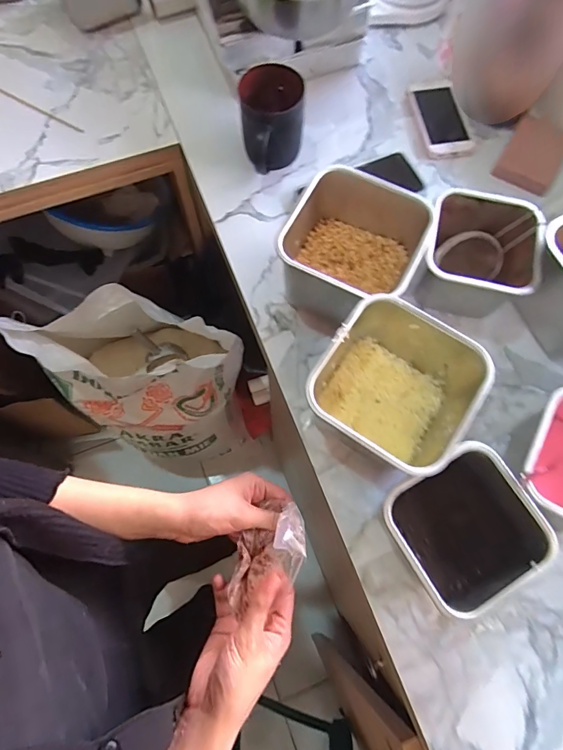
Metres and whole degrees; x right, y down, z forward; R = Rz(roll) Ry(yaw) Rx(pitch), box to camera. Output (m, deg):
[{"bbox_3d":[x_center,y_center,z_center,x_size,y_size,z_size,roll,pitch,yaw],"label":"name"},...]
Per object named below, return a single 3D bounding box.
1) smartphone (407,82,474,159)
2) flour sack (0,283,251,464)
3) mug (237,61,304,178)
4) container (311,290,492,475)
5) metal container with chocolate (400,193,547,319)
[{"bbox_3d":[0.232,-0.371,0.617,0.072,0.012,0.135,-8,71,-2],"label":"smartphone"},{"bbox_3d":[-0.274,0.013,0.908,0.352,0.474,0.275,34,74,11],"label":"flour sack"},{"bbox_3d":[-0.011,-0.324,0.558,0.082,0.098,0.098,-7,71,-2],"label":"mug"},{"bbox_3d":[0.106,0.021,0.429,0.132,0.116,0.134,31,74,10],"label":"container"},{"bbox_3d":[0.219,-0.132,0.492,0.116,0.094,0.114,17,72,6],"label":"metal container with chocolate"}]

